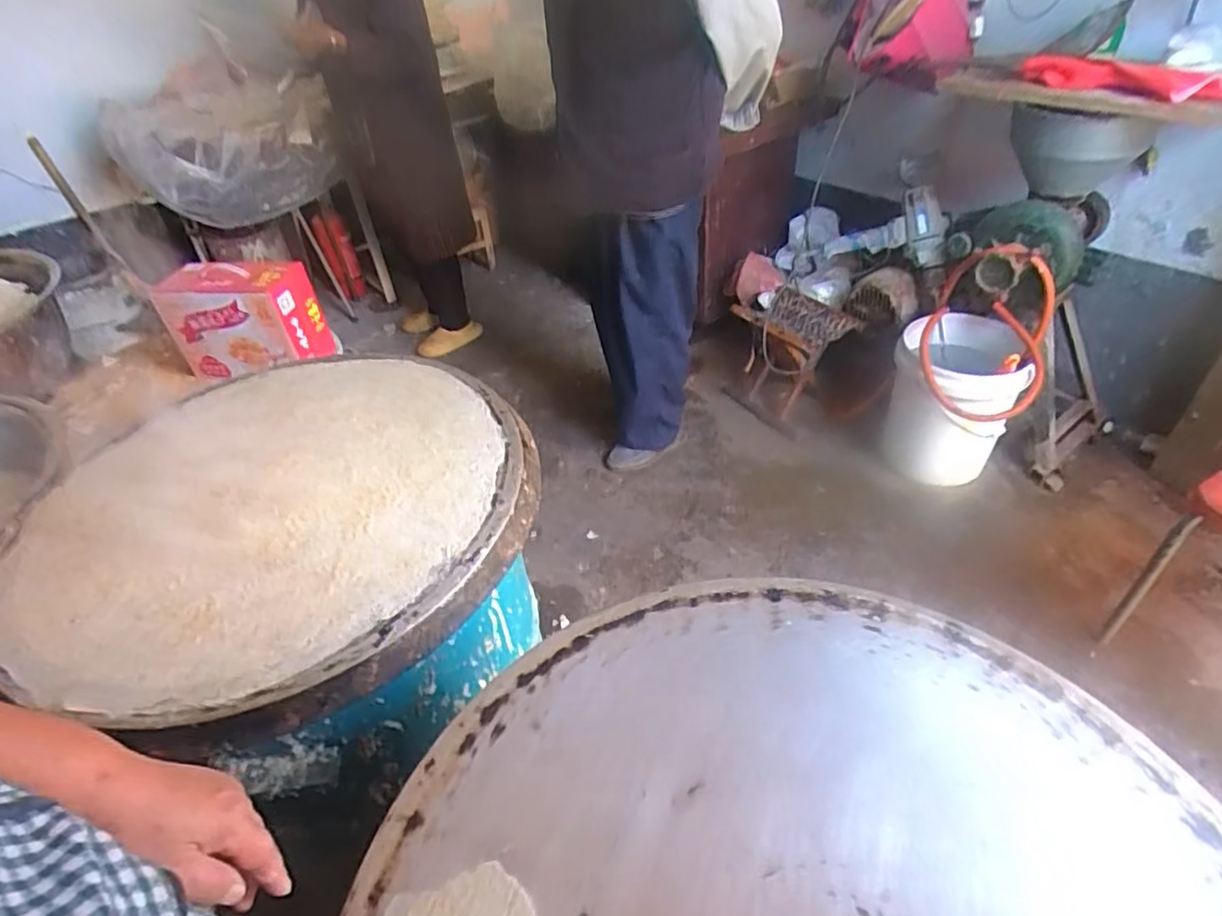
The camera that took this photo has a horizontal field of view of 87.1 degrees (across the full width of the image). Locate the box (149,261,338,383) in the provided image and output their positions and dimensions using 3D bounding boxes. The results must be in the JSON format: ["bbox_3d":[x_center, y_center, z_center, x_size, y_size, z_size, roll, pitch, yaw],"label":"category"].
[{"bbox_3d":[-0.773,-0.286,1.353,0.297,0.210,0.120,-5,41,1],"label":"box"}]

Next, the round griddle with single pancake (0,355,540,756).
[{"bbox_3d":[-0.407,0.053,0.819,0.587,0.071,0.589,-4,38,3],"label":"round griddle with single pancake"}]

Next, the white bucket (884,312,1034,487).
[{"bbox_3d":[0.885,-0.136,1.696,0.285,0.369,0.285,13,44,20],"label":"white bucket"}]

